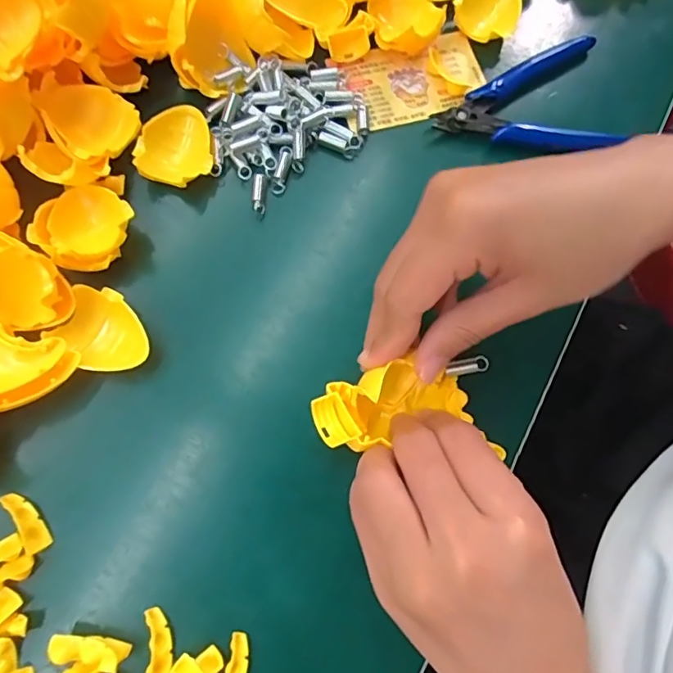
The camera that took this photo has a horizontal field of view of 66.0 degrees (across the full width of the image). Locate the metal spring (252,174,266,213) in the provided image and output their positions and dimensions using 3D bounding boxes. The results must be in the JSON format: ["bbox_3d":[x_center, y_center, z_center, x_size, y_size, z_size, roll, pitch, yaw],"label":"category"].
[{"bbox_3d":[-0.041,-0.076,0.274,0.007,0.004,0.021,0,88,-2],"label":"metal spring"}]

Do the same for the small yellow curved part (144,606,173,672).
[{"bbox_3d":[-0.073,0.128,0.214,0.010,0.006,0.029,-5,74,-3],"label":"small yellow curved part"}]

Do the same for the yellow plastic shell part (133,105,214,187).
[{"bbox_3d":[-0.082,-0.100,0.274,0.038,0.013,0.044,21,74,4],"label":"yellow plastic shell part"}]

